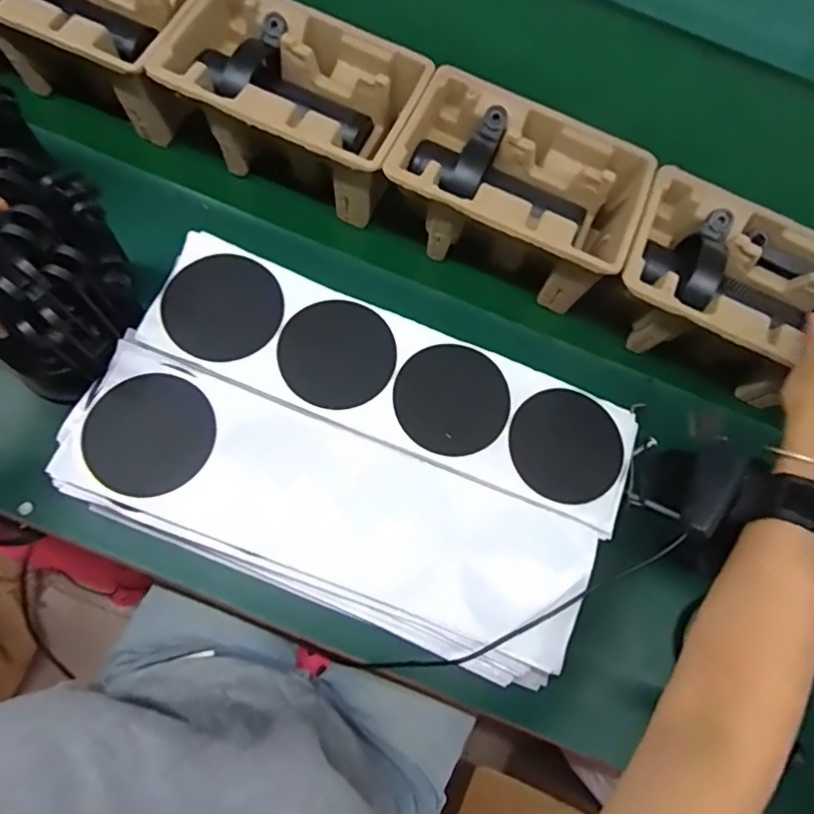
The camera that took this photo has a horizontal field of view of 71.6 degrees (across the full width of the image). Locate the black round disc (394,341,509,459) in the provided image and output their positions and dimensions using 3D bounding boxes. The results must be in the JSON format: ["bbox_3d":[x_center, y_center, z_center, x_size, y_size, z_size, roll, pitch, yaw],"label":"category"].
[{"bbox_3d":[0.037,-0.007,0.464,0.090,0.008,0.096,3,70,-9],"label":"black round disc"}]

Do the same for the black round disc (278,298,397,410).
[{"bbox_3d":[-0.057,-0.045,0.465,0.090,0.008,0.095,3,70,-9],"label":"black round disc"}]

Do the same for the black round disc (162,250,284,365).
[{"bbox_3d":[-0.151,-0.083,0.465,0.094,0.004,0.092,2,72,-6],"label":"black round disc"}]

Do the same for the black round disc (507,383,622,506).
[{"bbox_3d":[0.131,0.031,0.463,0.092,0.008,0.091,3,70,-9],"label":"black round disc"}]

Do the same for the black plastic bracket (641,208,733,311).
[{"bbox_3d":[0.259,-0.140,0.532,0.073,0.064,0.102,30,74,3],"label":"black plastic bracket"}]

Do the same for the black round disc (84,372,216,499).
[{"bbox_3d":[-0.197,0.020,0.433,0.093,0.004,0.094,3,70,-9],"label":"black round disc"}]

